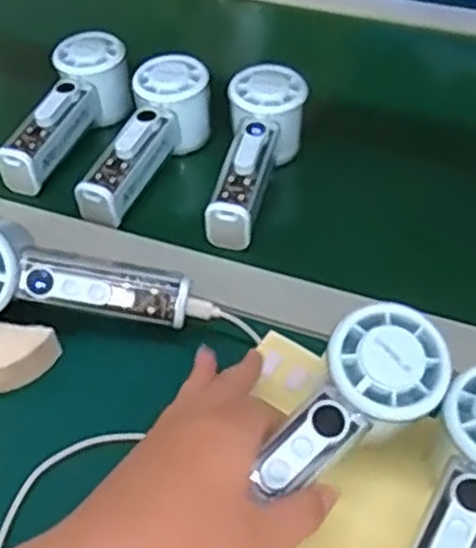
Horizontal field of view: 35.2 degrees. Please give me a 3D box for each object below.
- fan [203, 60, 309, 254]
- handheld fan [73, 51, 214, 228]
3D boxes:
[{"bbox_3d":[0.010,-0.085,0.553,0.058,0.053,0.162,13,59,13],"label":"fan"},{"bbox_3d":[-0.071,-0.096,0.571,0.048,0.057,0.152,20,61,20],"label":"handheld fan"}]

